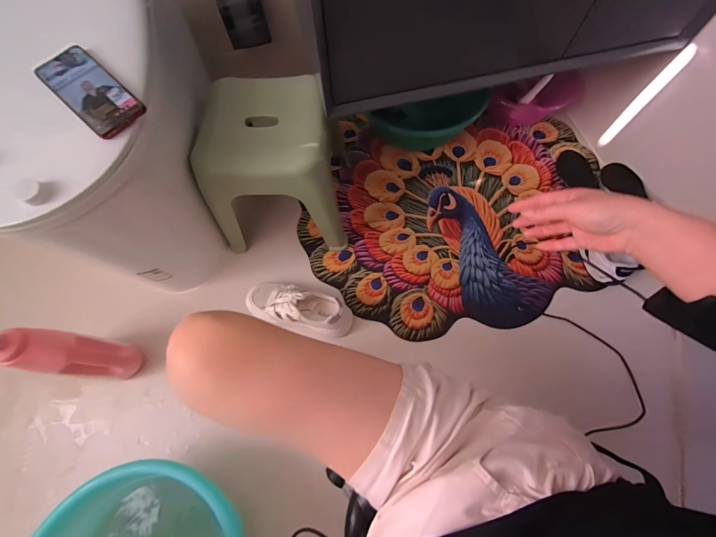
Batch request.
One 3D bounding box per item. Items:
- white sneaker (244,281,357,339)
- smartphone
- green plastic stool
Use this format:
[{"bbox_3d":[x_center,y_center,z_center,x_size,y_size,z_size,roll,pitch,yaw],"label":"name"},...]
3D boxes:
[{"bbox_3d":[-0.136,0.093,0.722,0.237,0.104,0.091,18,68,9],"label":"white sneaker"},{"bbox_3d":[-0.383,-0.256,0.452,0.157,0.010,0.074,43,75,8],"label":"smartphone"},{"bbox_3d":[-0.189,-0.222,0.750,0.279,0.300,0.275,0,68,-1],"label":"green plastic stool"}]

